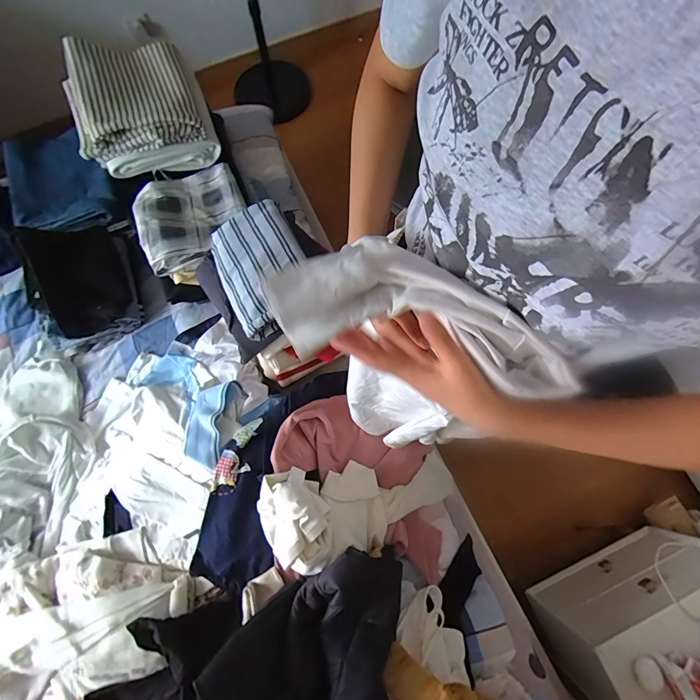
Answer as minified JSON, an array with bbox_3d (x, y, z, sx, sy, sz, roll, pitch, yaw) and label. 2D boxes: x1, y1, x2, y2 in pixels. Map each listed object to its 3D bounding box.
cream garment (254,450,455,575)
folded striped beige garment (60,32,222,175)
[{"bbox_3d":[0.050,0.313,0.777,0.457,0.083,0.174,1,72,-33],"label":"cream garment"},{"bbox_3d":[-0.490,-0.556,0.866,0.284,0.173,0.243,-21,75,-5],"label":"folded striped beige garment"}]

